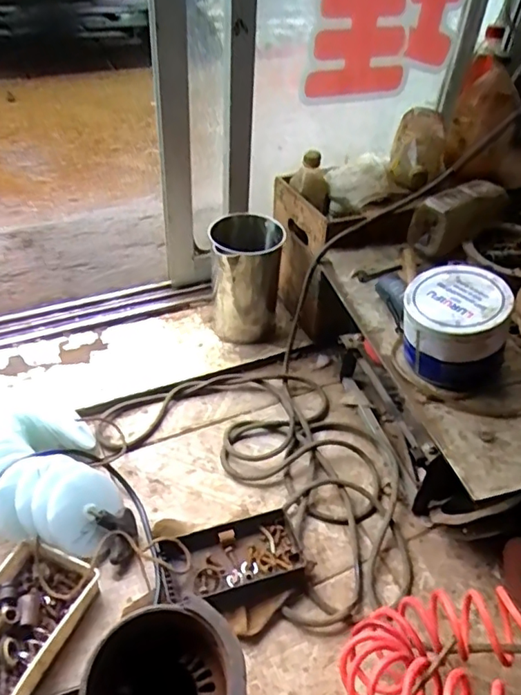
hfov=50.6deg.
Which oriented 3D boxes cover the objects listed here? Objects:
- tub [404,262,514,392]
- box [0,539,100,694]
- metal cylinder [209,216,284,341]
[{"bbox_3d":[0.243,-0.026,0.698,0.122,0.114,0.125,2,43,-2],"label":"tub"},{"bbox_3d":[-0.287,0.323,0.648,0.122,0.044,0.171,16,44,11],"label":"box"},{"bbox_3d":[-0.028,-0.118,1.006,0.119,0.211,0.123,3,43,-3],"label":"metal cylinder"}]

